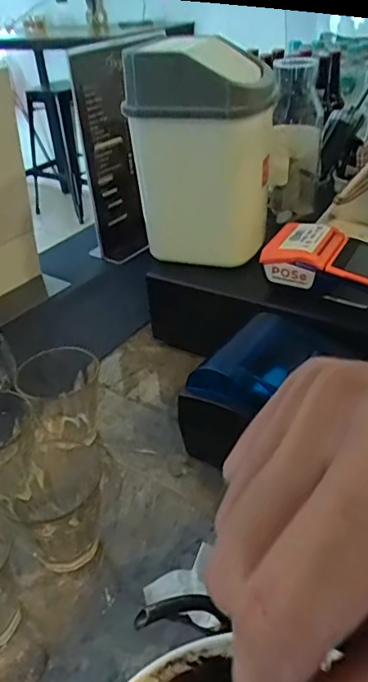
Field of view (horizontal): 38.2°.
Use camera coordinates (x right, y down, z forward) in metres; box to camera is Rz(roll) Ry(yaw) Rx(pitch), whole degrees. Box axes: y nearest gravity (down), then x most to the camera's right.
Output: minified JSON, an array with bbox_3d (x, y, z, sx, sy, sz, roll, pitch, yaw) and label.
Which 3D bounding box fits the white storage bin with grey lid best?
[{"bbox_3d":[0.017,-0.191,0.553,0.133,0.220,0.108,6,37,14],"label":"white storage bin with grey lid"}]

